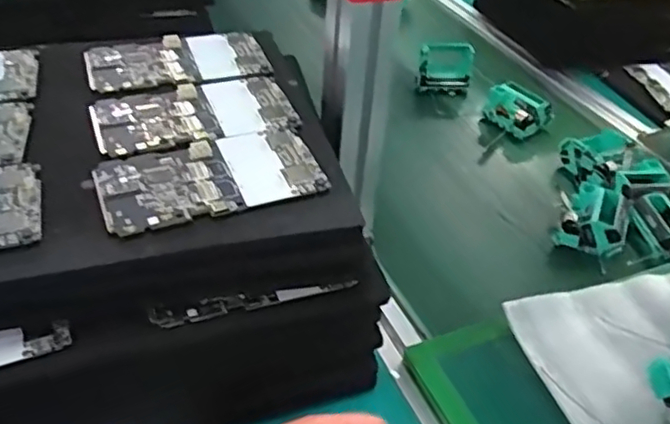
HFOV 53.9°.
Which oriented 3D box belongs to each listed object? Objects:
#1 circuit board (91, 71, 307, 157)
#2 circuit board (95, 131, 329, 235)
[{"bbox_3d":[-0.094,-0.067,0.446,0.130,0.011,0.072,-14,43,-22],"label":"circuit board"},{"bbox_3d":[-0.075,-0.022,0.399,0.130,0.011,0.061,-13,42,-21],"label":"circuit board"}]

